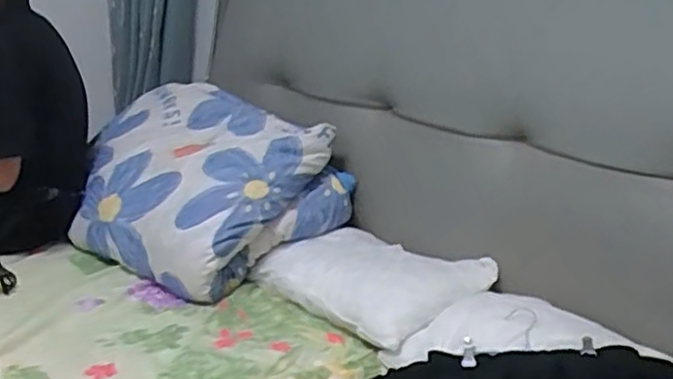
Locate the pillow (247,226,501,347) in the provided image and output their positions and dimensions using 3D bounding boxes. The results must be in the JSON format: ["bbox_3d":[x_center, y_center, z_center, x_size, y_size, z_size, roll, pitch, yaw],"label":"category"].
[{"bbox_3d":[0.065,0.174,1.334,0.419,0.093,0.263,19,21,41],"label":"pillow"}]

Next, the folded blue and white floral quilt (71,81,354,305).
[{"bbox_3d":[-0.331,-0.012,1.553,0.456,0.353,0.582,-10,21,-41],"label":"folded blue and white floral quilt"}]

